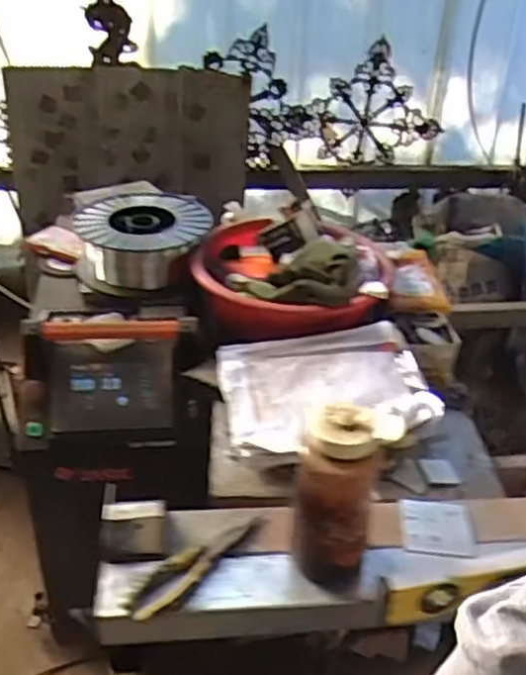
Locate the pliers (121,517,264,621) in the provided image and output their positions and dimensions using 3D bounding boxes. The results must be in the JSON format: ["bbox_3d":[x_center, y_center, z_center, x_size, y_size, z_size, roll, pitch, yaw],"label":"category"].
[{"bbox_3d":[-0.069,0.251,0.775,0.188,0.018,0.047,-26,45,-36],"label":"pliers"}]

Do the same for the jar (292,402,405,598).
[{"bbox_3d":[0.082,0.170,0.723,0.089,0.215,0.076,8,35,6],"label":"jar"}]

